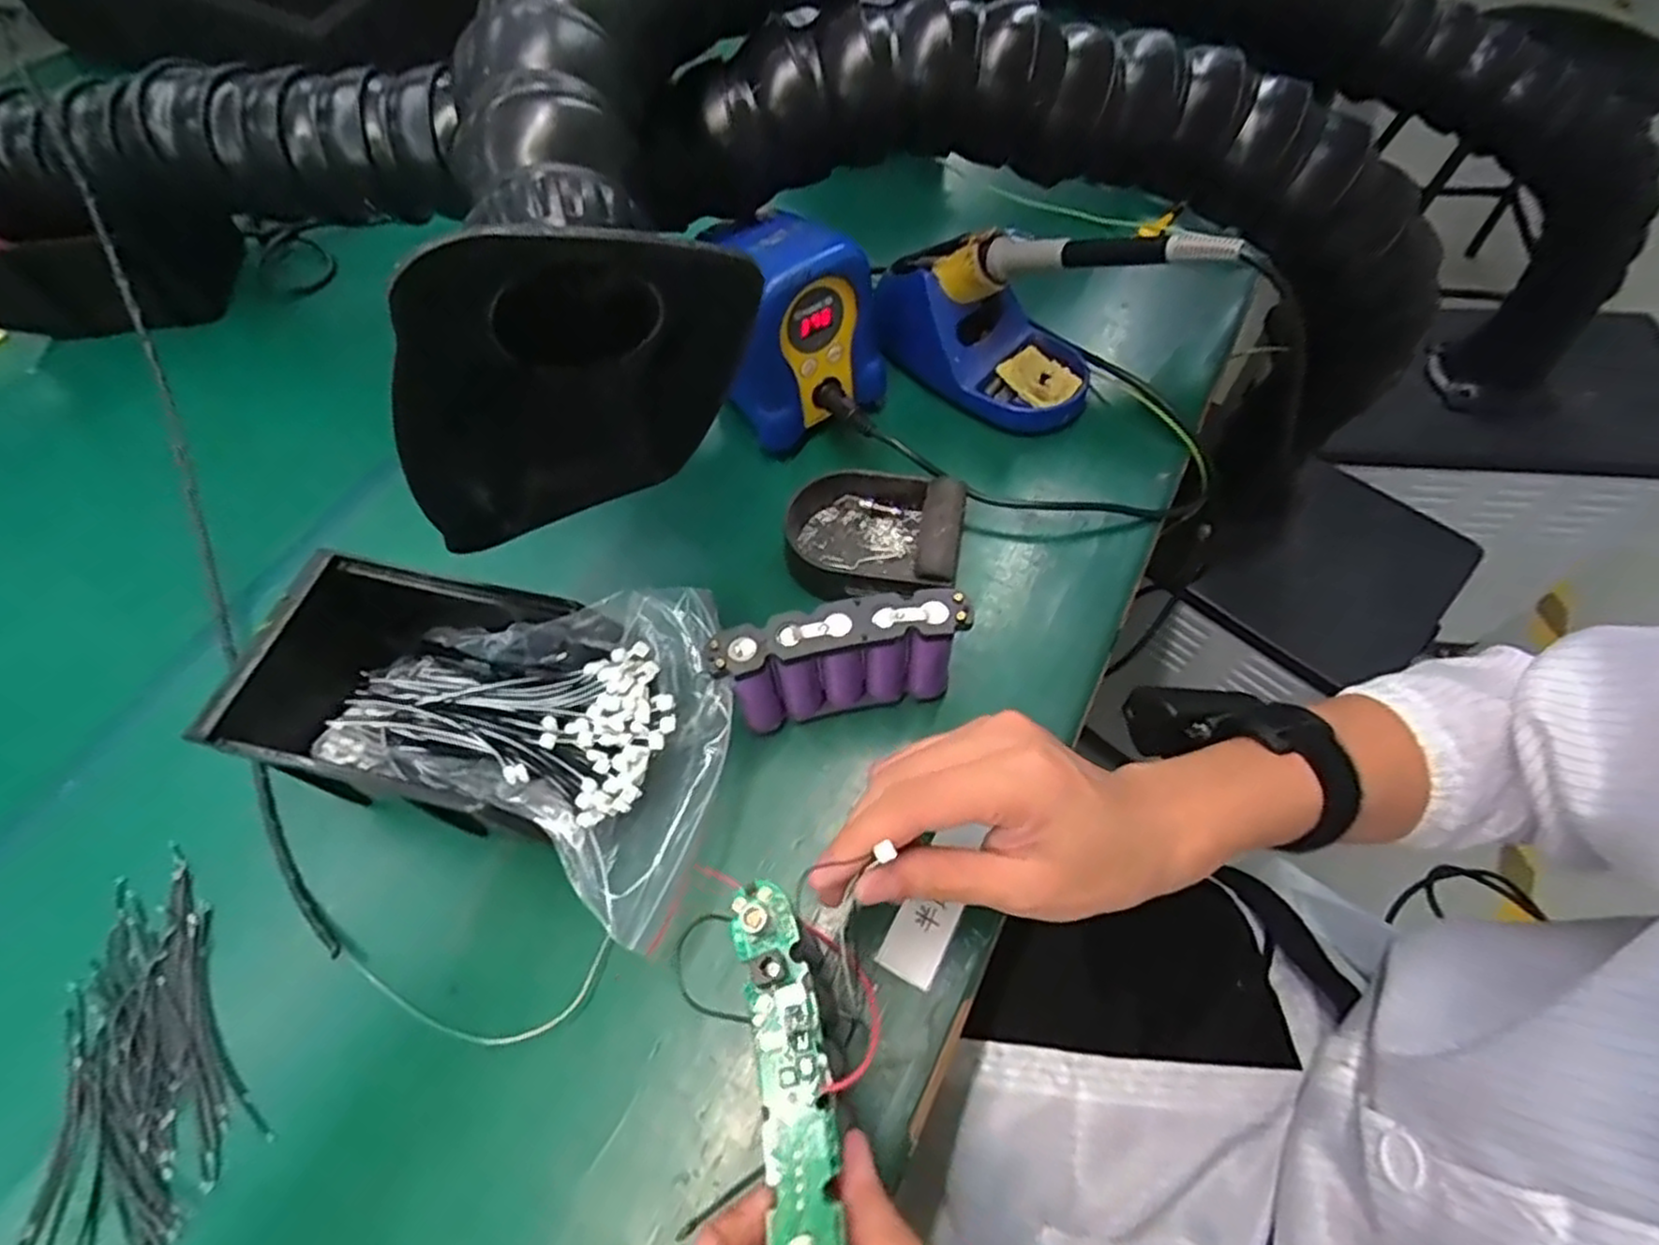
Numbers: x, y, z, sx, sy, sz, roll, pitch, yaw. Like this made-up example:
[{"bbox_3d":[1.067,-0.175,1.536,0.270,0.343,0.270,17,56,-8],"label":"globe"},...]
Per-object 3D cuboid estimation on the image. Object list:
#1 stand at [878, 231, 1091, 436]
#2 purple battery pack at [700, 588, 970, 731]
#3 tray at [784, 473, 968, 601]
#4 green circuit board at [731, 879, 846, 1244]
[{"bbox_3d":[0.099,-0.192,0.474,0.148,0.080,0.083,28,67,18],"label":"stand"},{"bbox_3d":[0.006,0.021,0.363,0.113,0.076,0.025,-12,60,-3],"label":"purple battery pack"},{"bbox_3d":[0.024,-0.048,0.425,0.100,0.037,0.078,2,62,5],"label":"tray"},{"bbox_3d":[-0.014,0.141,0.239,0.023,0.011,0.116,-11,55,-3],"label":"green circuit board"}]

